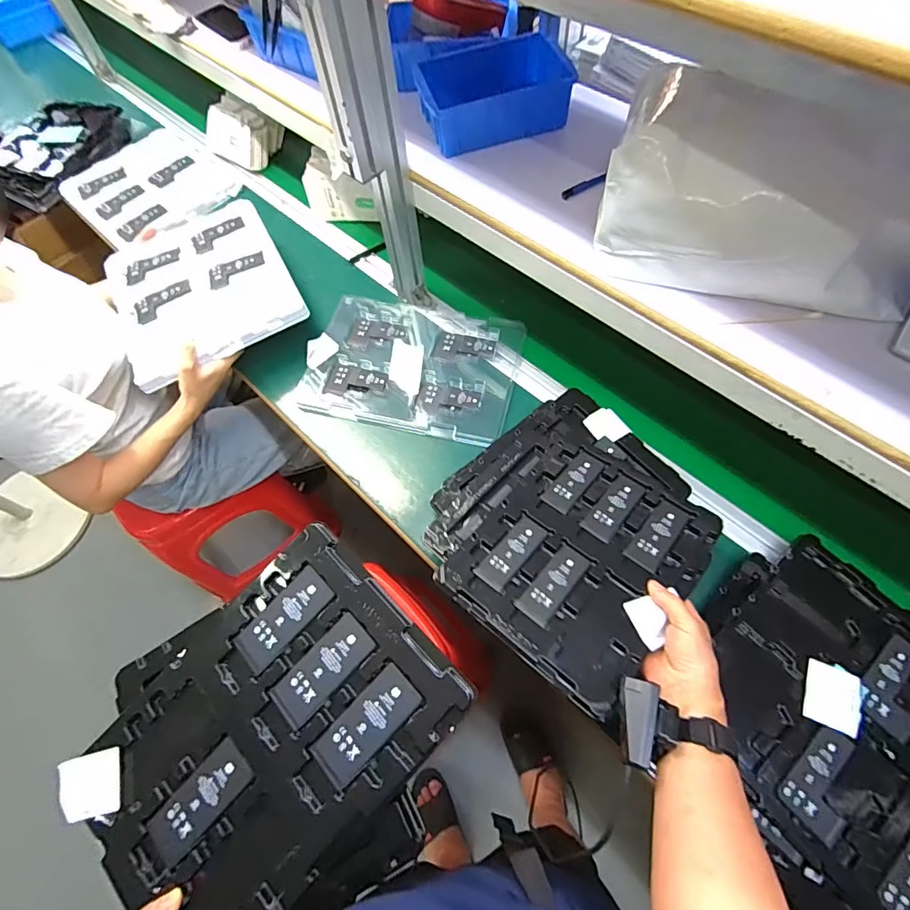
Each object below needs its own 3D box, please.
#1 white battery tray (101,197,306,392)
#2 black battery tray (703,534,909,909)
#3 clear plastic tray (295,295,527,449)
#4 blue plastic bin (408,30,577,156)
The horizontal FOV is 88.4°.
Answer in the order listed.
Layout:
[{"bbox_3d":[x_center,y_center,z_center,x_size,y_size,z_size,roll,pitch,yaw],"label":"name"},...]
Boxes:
[{"bbox_3d":[-0.426,-0.286,0.789,0.278,0.029,0.322,-27,68,-8],"label":"white battery tray"},{"bbox_3d":[0.422,0.292,0.505,0.307,0.037,0.340,-33,66,-14],"label":"black battery tray"},{"bbox_3d":[-0.068,-0.149,0.768,0.330,0.025,0.239,14,64,10],"label":"clear plastic tray"},{"bbox_3d":[0.049,-0.507,0.651,0.189,0.063,0.146,-14,62,-5],"label":"blue plastic bin"}]

